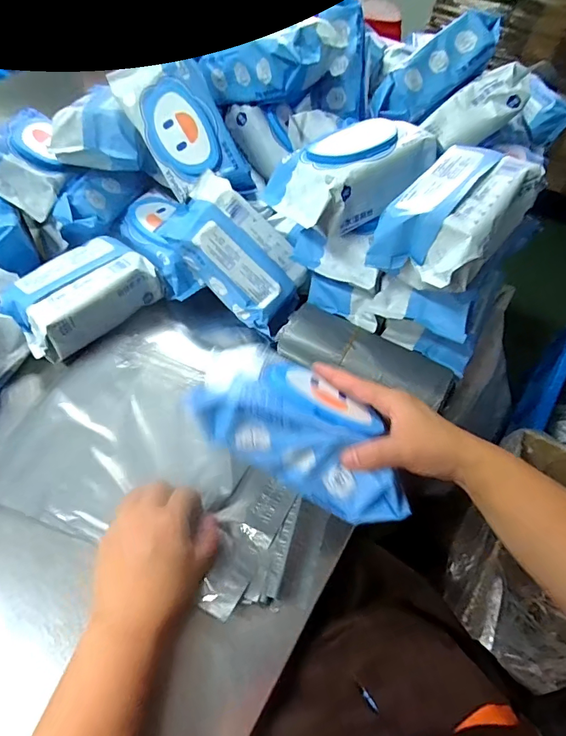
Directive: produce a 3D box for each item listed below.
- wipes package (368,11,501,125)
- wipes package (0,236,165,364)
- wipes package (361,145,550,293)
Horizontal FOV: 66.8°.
[{"bbox_3d":[0.201,-0.389,0.560,0.191,0.050,0.065,-36,61,5],"label":"wipes package"},{"bbox_3d":[-0.256,-0.088,0.545,0.100,0.070,0.175,35,60,19],"label":"wipes package"},{"bbox_3d":[0.176,-0.152,0.439,0.108,0.077,0.170,35,60,19],"label":"wipes package"}]

